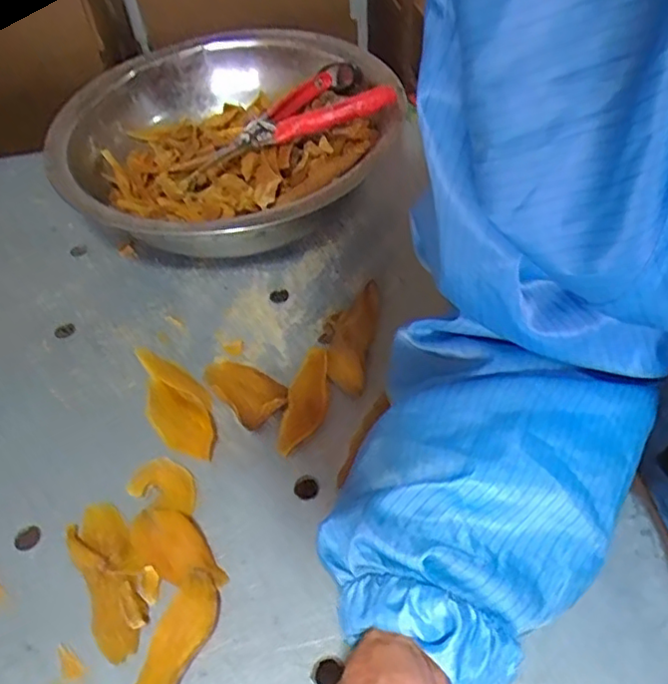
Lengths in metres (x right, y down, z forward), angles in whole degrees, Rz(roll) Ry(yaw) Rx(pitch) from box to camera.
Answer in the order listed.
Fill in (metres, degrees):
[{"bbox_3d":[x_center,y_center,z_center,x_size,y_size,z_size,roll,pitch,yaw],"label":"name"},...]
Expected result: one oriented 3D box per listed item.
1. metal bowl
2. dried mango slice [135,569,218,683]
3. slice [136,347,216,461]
[{"bbox_3d":[-0.094,-0.173,0.558,0.269,0.085,0.282,-2,50,3],"label":"metal bowl"},{"bbox_3d":[-0.089,0.174,0.322,0.024,0.016,0.111,14,53,16],"label":"dried mango slice"},{"bbox_3d":[-0.106,0.040,0.430,0.040,0.020,0.093,-21,52,-12],"label":"slice"}]

